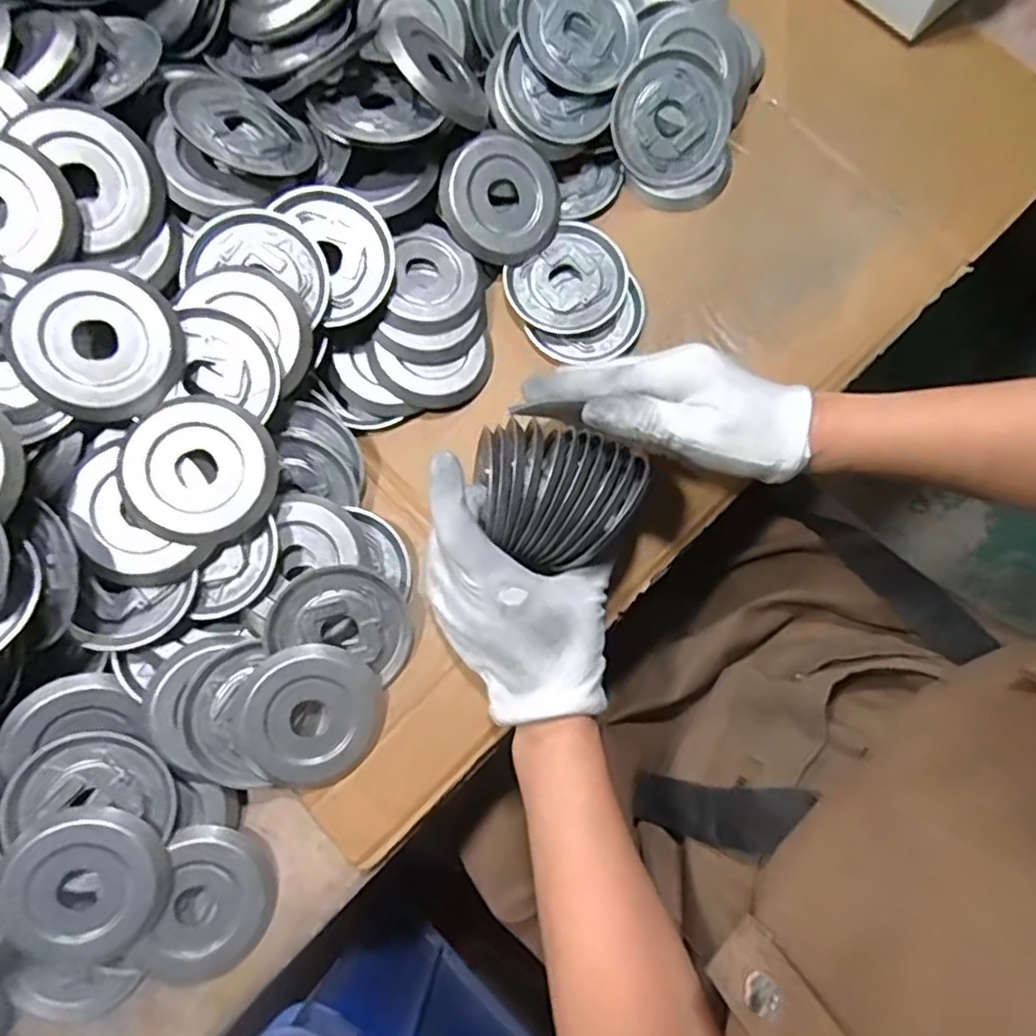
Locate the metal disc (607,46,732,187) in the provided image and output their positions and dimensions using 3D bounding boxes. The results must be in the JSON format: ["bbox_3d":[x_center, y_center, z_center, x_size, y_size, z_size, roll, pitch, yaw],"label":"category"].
[{"bbox_3d":[0.108,-0.283,0.470,0.082,0.007,0.082,-2,107,-6],"label":"metal disc"}]

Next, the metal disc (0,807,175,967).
[{"bbox_3d":[-0.239,0.202,0.367,0.083,0.012,0.078,0,89,-20],"label":"metal disc"}]

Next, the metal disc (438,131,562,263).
[{"bbox_3d":[-0.011,-0.218,0.451,0.082,0.013,0.080,-2,98,-15],"label":"metal disc"}]

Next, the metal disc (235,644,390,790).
[{"bbox_3d":[-0.123,0.117,0.393,0.080,0.011,0.080,0,90,-12],"label":"metal disc"}]

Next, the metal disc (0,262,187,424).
[{"bbox_3d":[-0.235,-0.098,0.368,0.084,0.010,0.081,-1,92,-19],"label":"metal disc"}]

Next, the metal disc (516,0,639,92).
[{"bbox_3d":[0.042,-0.338,0.455,0.082,0.007,0.082,0,88,-12],"label":"metal disc"}]

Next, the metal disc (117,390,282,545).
[{"bbox_3d":[-0.183,-0.028,0.379,0.082,0.009,0.082,1,85,-12],"label":"metal disc"}]

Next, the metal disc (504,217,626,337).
[{"bbox_3d":[0.037,-0.164,0.463,0.082,0.008,0.072,-41,80,-8],"label":"metal disc"}]

